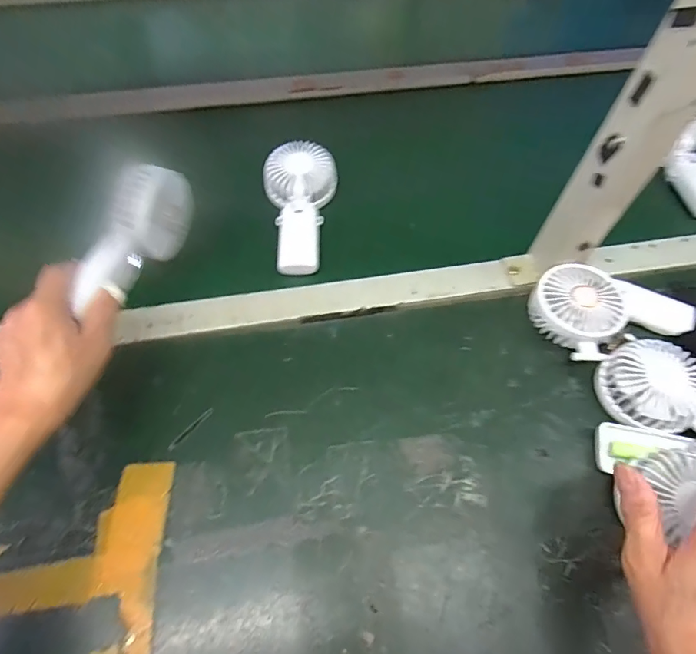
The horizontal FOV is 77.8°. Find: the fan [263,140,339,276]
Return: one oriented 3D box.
[{"bbox_3d":[-0.059,-0.144,0.527,0.086,0.034,0.175,1,72,-1],"label":"fan"}]

